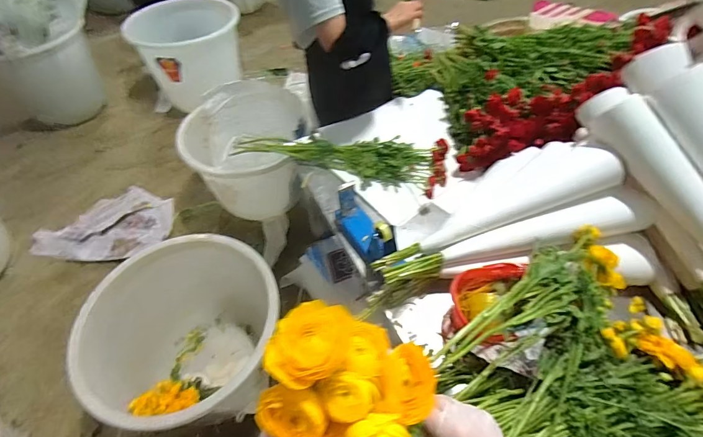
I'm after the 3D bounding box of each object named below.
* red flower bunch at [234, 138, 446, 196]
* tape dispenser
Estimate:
[{"bbox_3d":[-0.039,-0.167,1.014,0.567,0.053,0.164,6,51,6],"label":"red flower bunch"},{"bbox_3d":[0.028,0.009,0.835,0.067,0.121,0.177,-26,55,-18],"label":"tape dispenser"}]

